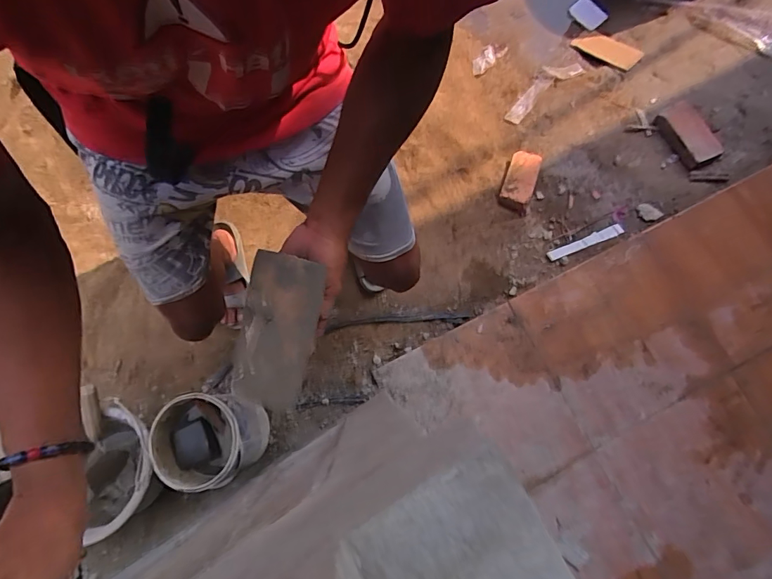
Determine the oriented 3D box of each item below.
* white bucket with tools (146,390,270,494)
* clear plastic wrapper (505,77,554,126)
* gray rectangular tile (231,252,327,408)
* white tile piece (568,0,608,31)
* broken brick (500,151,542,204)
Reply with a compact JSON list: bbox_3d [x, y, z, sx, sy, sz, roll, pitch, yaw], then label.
[{"bbox_3d":[-0.372,0.323,0.970,0.188,0.181,0.179,0,80,-2],"label":"white bucket with tools"},{"bbox_3d":[0.426,-0.569,1.348,0.047,0.012,0.199,38,81,4],"label":"clear plastic wrapper"},{"bbox_3d":[-0.116,0.044,0.476,0.086,0.008,0.158,16,95,15],"label":"gray rectangular tile"},{"bbox_3d":[0.639,-0.879,1.435,0.069,0.010,0.124,-35,68,20],"label":"white tile piece"},{"bbox_3d":[0.360,-0.300,1.201,0.082,0.055,0.157,19,80,1],"label":"broken brick"}]

